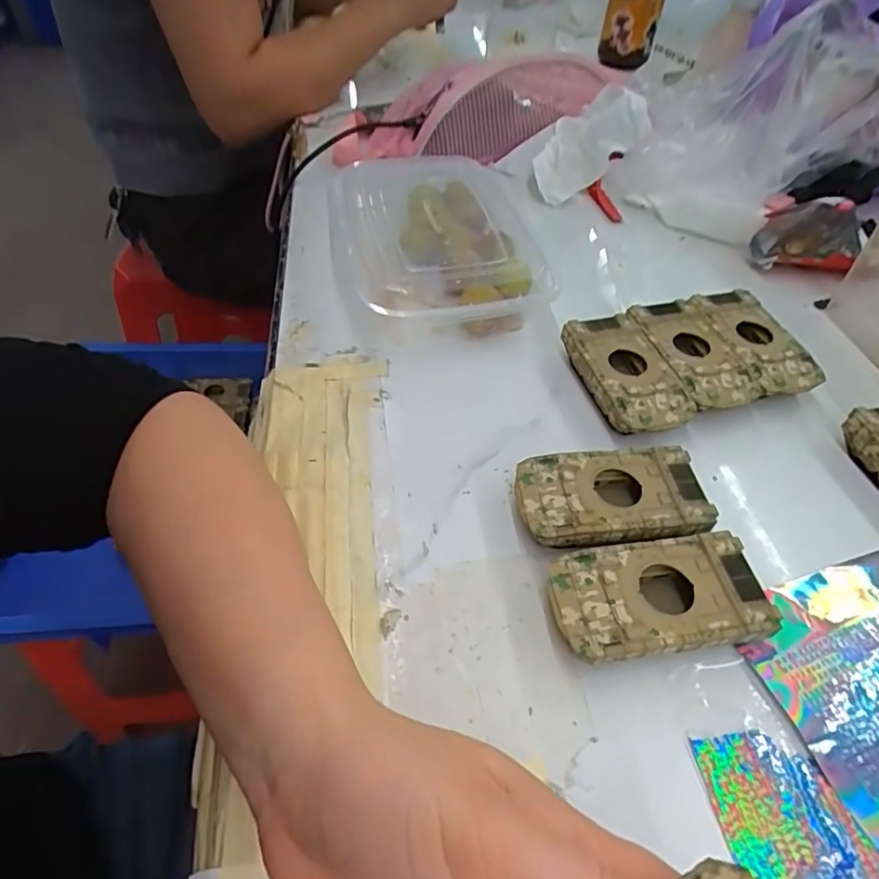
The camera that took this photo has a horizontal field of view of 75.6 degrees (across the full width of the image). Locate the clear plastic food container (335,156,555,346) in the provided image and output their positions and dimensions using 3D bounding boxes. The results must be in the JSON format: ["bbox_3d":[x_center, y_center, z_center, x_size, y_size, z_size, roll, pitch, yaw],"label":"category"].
[{"bbox_3d":[-0.009,-0.158,0.448,0.143,0.049,0.222,-9,50,-10],"label":"clear plastic food container"}]

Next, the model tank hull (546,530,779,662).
[{"bbox_3d":[0.100,0.076,0.267,0.095,0.024,0.052,-6,49,-7],"label":"model tank hull"}]

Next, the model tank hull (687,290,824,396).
[{"bbox_3d":[0.213,-0.063,0.393,0.051,0.026,0.093,-10,50,-11],"label":"model tank hull"}]

